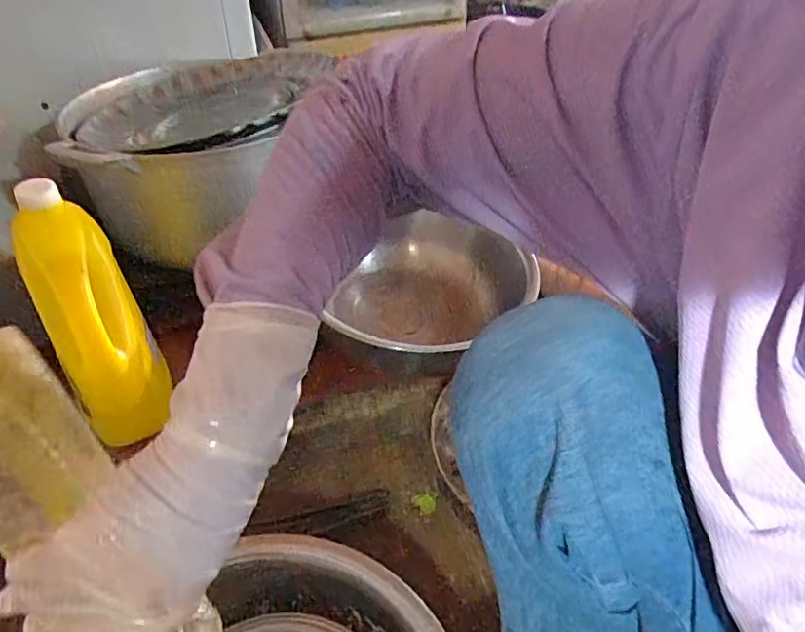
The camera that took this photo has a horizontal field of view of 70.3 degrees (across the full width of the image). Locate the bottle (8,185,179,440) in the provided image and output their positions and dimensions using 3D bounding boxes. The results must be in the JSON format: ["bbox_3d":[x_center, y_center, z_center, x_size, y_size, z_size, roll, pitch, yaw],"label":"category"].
[{"bbox_3d":[-0.364,0.003,0.680,0.102,0.324,0.084,-22,21,-23],"label":"bottle"}]

